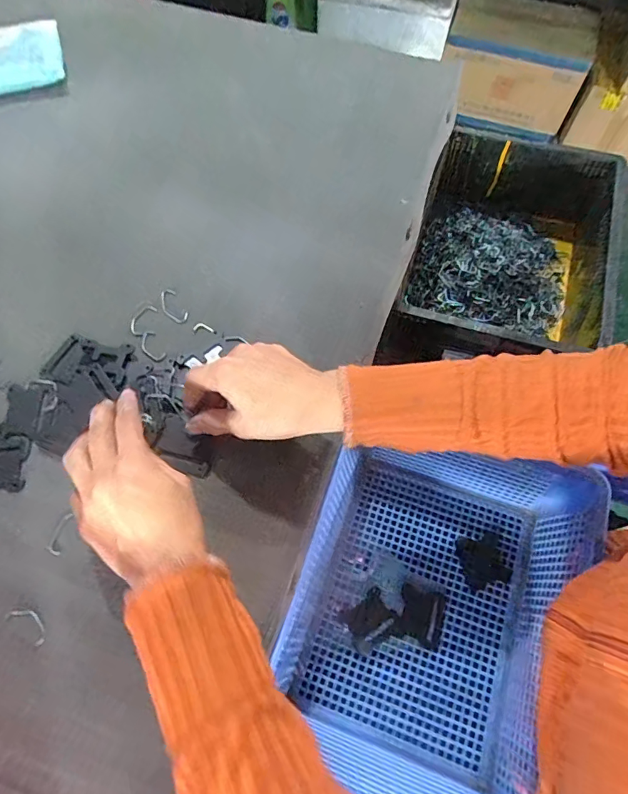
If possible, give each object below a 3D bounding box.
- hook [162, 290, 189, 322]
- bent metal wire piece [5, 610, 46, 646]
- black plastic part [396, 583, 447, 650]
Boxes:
[{"bbox_3d":[-0.136,-0.088,0.436,0.019,0.004,0.041,-30,69,-13],"label":"hook"},{"bbox_3d":[-0.202,0.160,0.321,0.034,0.004,0.014,31,69,13],"label":"bent metal wire piece"},{"bbox_3d":[0.104,0.212,0.442,0.042,0.004,0.048,17,67,7],"label":"black plastic part"}]

